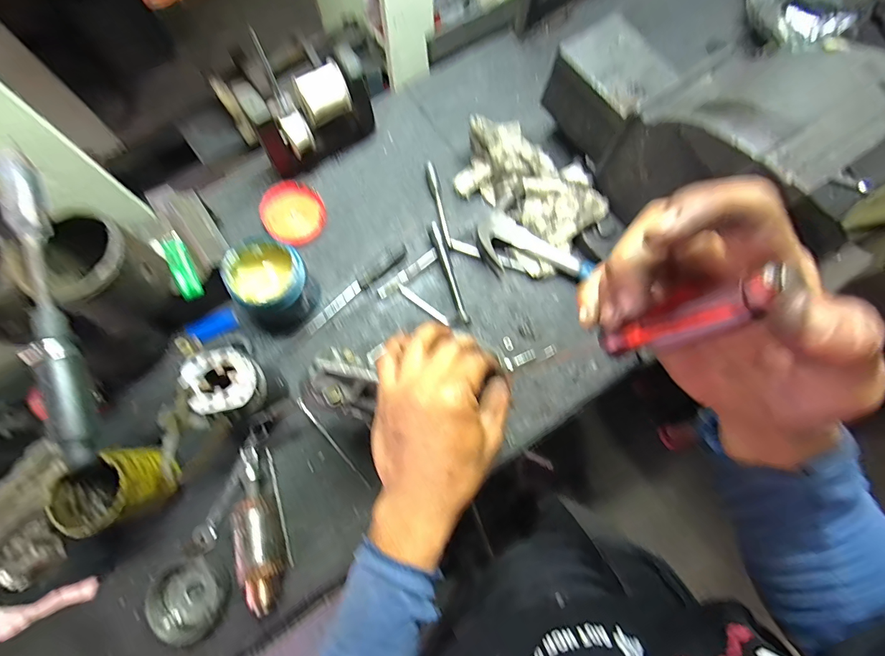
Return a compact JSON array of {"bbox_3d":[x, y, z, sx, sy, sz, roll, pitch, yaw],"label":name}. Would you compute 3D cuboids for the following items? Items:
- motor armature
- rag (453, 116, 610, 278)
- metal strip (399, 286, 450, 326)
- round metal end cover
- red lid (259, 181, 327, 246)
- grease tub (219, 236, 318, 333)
[{"bbox_3d":[-0.220,0.235,0.492,0.047,0.050,0.184,-12,75,-5],"label":"motor armature"},{"bbox_3d":[0.118,-0.202,0.600,0.129,0.071,0.225,-36,78,-11],"label":"rag"},{"bbox_3d":[-0.027,-0.034,0.581,0.083,0.008,0.012,37,76,8],"label":"metal strip"},{"bbox_3d":[-0.292,0.312,0.475,0.082,0.034,0.085,0,74,-1],"label":"round metal end cover"},{"bbox_3d":[-0.222,-0.173,0.611,0.087,0.012,0.101,-32,77,-10],"label":"red lid"},{"bbox_3d":[-0.216,-0.054,0.532,0.090,0.102,0.084,0,74,-1],"label":"grease tub"}]

